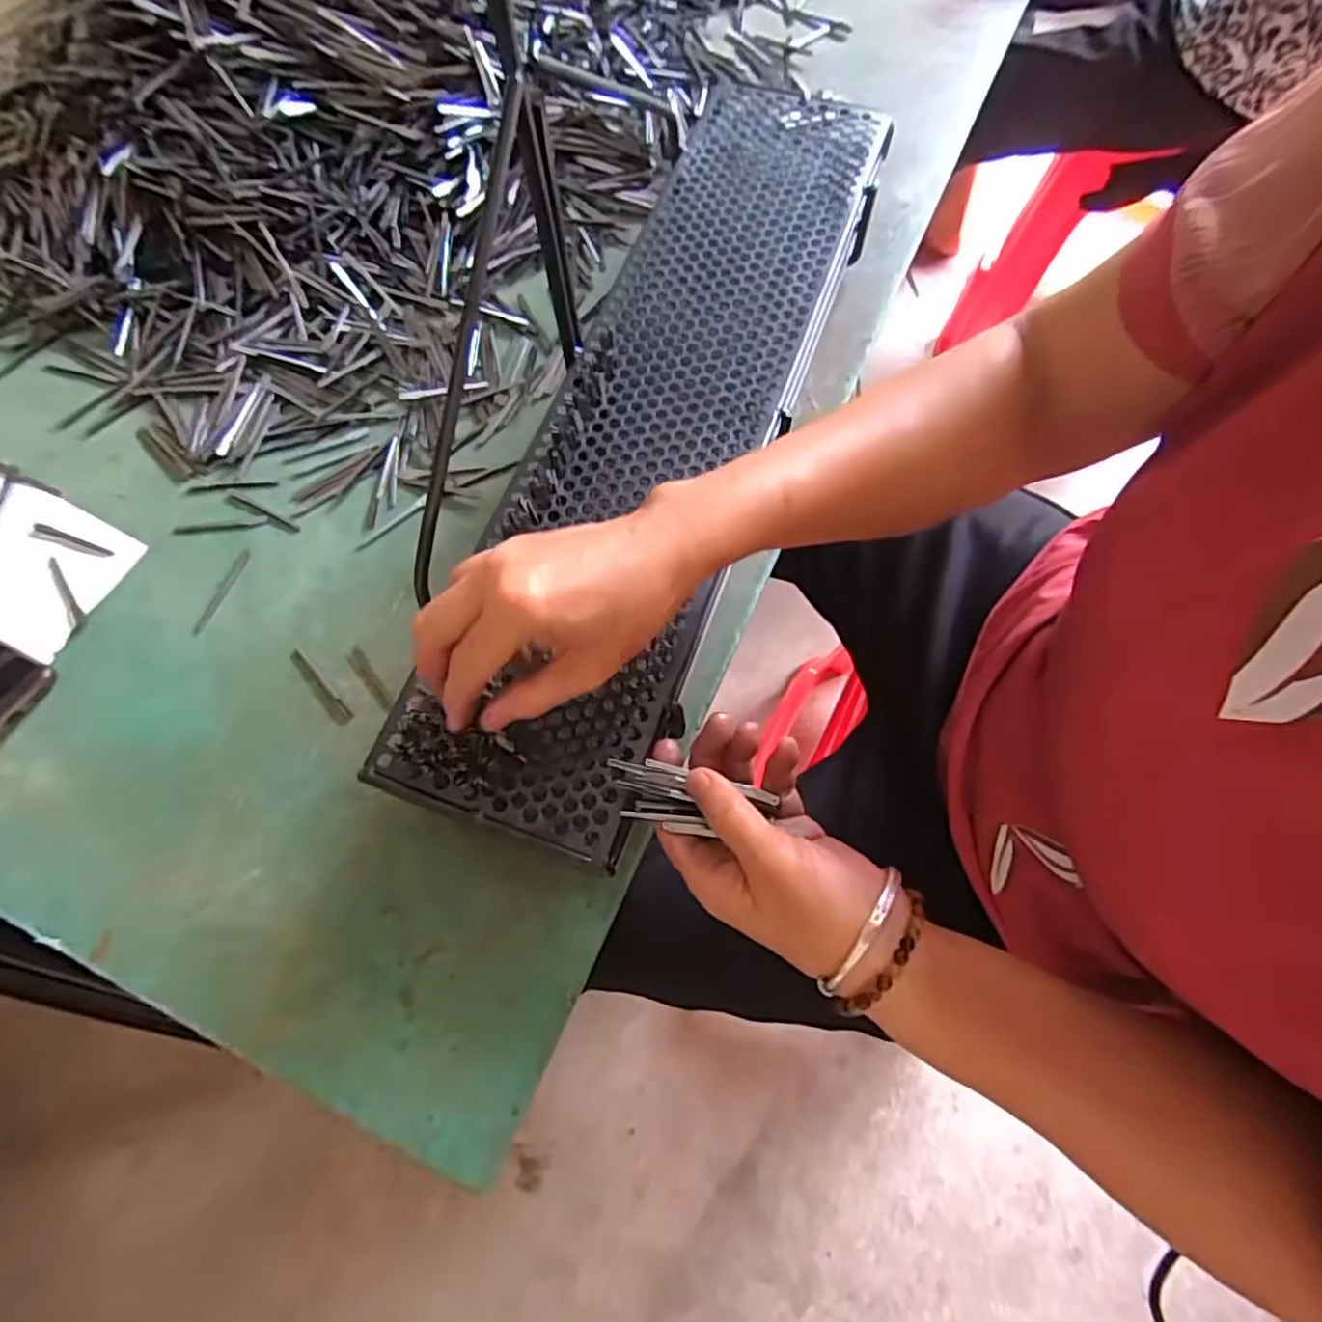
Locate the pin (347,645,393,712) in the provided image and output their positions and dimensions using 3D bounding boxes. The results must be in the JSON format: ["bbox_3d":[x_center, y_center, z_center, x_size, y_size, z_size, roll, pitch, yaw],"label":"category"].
[{"bbox_3d":[-0.196,0.012,0.451,0.010,0.004,0.051,-36,74,-12],"label":"pin"}]

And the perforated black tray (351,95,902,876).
[{"bbox_3d":[0.010,-0.183,0.452,0.161,0.029,0.609,17,71,6],"label":"perforated black tray"}]

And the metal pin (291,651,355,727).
[{"bbox_3d":[-0.228,0.017,0.446,0.011,0.004,0.066,-43,76,-13],"label":"metal pin"}]

